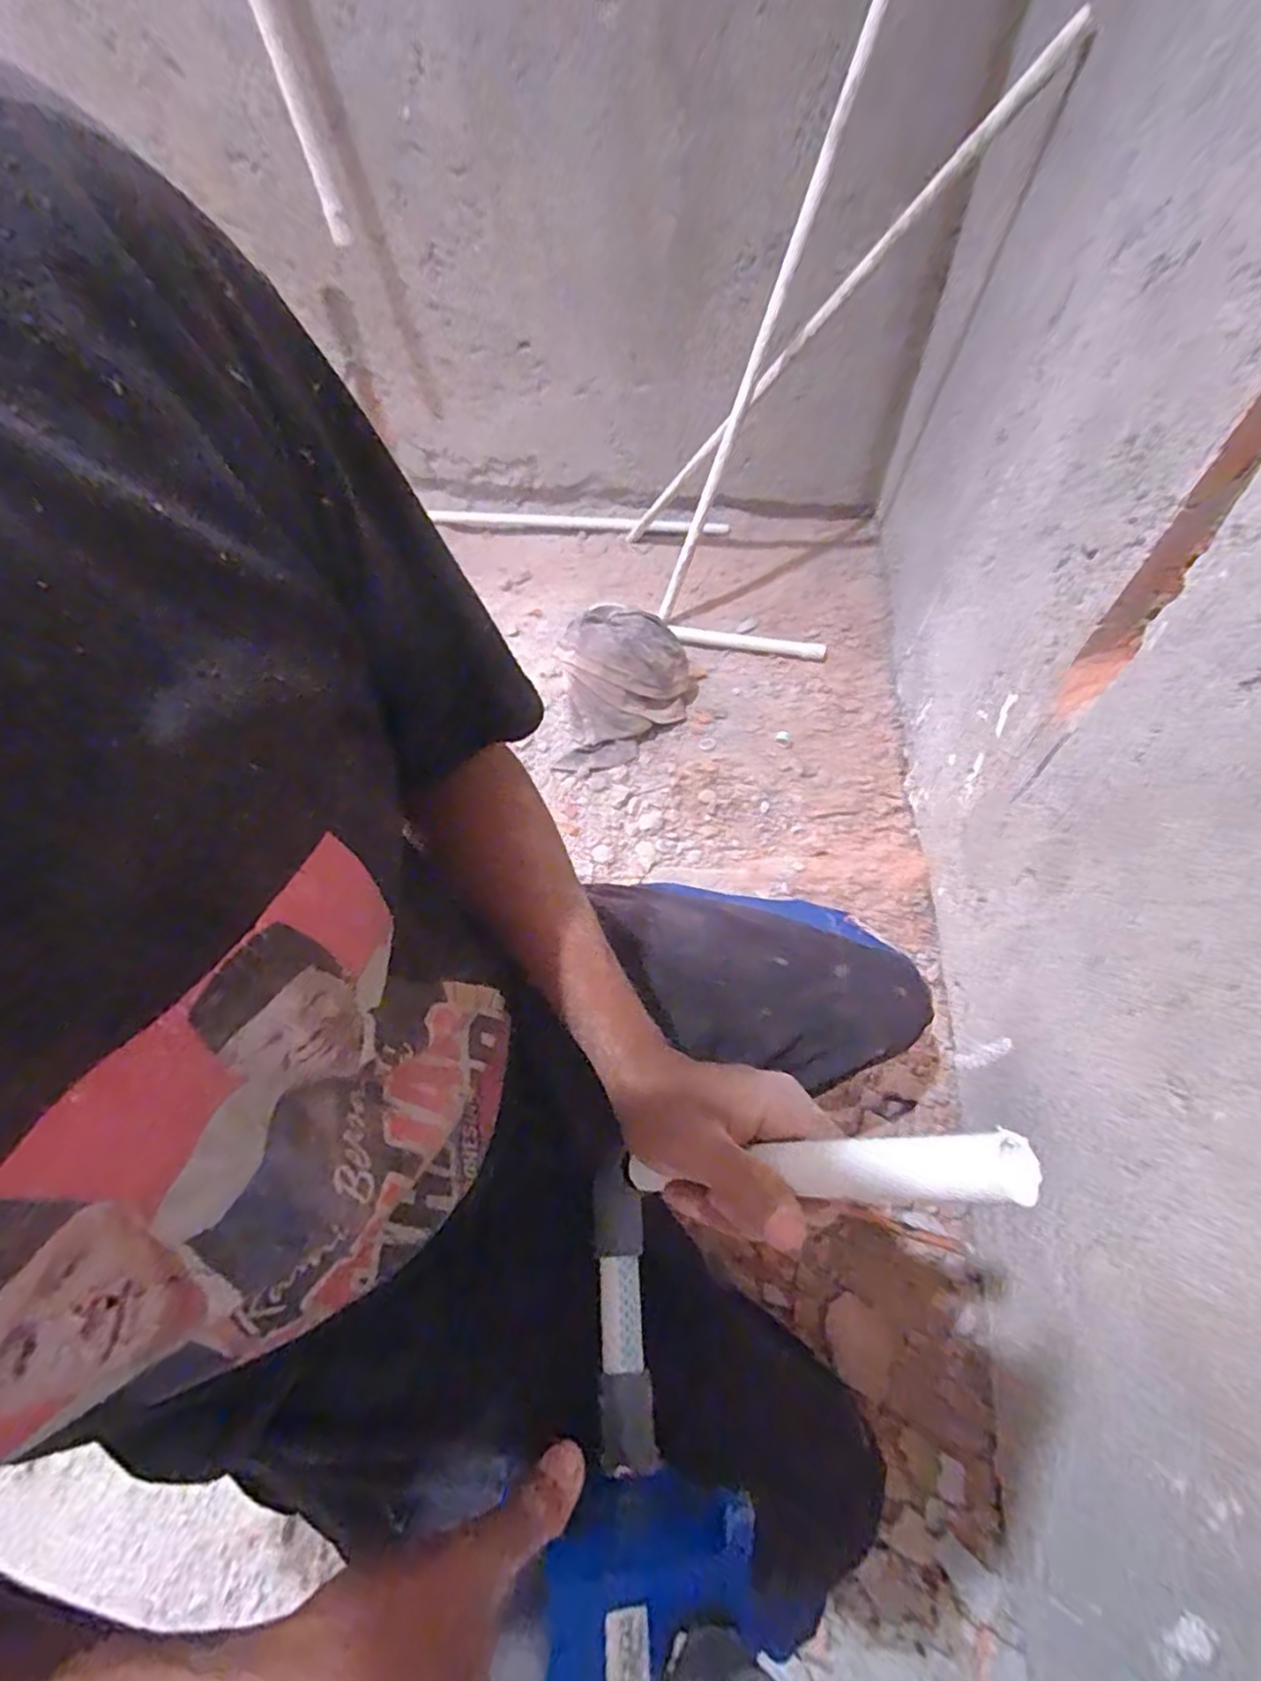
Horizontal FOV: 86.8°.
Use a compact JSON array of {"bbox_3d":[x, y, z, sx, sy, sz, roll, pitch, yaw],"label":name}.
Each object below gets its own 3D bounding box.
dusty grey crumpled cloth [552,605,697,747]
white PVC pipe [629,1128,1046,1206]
[{"bbox_3d":[-0.004,-0.260,1.031,0.208,0.136,0.169,-24,62,-11],"label":"dusty grey crumpled cloth"},{"bbox_3d":[0.066,0.147,0.295,0.015,0.216,0.023,23,55,-28],"label":"white PVC pipe"}]

